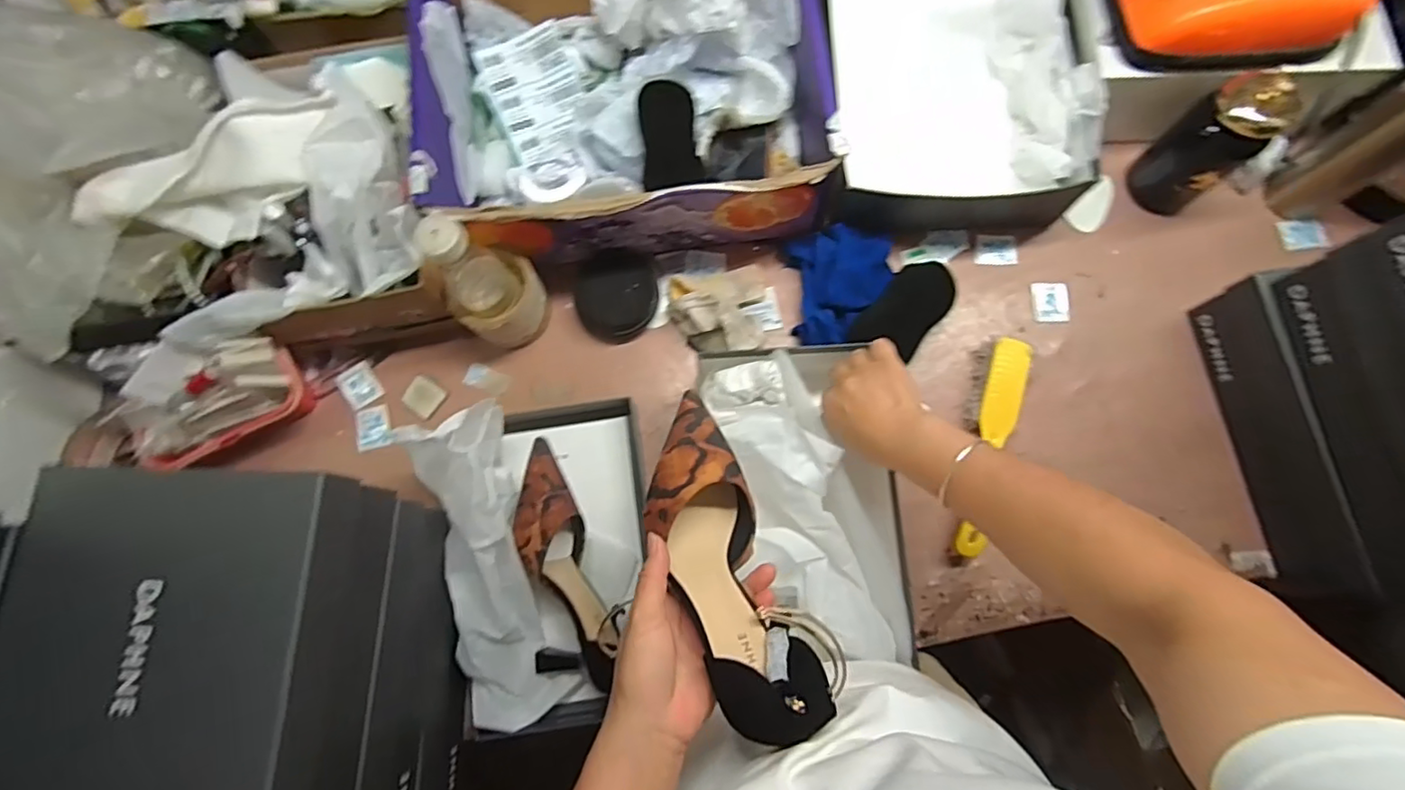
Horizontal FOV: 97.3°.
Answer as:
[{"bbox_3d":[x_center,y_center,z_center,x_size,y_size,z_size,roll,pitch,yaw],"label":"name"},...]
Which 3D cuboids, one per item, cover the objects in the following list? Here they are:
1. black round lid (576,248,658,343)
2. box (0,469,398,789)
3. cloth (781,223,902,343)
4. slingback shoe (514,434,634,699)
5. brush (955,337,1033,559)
[{"bbox_3d":[-0.096,-0.109,0.683,0.089,0.015,0.097,1,96,7],"label":"black round lid"},{"bbox_3d":[-0.312,0.201,0.380,0.178,0.102,0.297,1,78,2],"label":"box"},{"bbox_3d":[0.156,-0.121,0.675,0.118,0.040,0.130,-7,77,0],"label":"cloth"},{"bbox_3d":[-0.142,0.162,0.599,0.083,0.084,0.229,-15,96,-2],"label":"slingback shoe"},{"bbox_3d":[0.287,0.048,0.639,0.048,0.038,0.229,19,79,5],"label":"brush"}]

